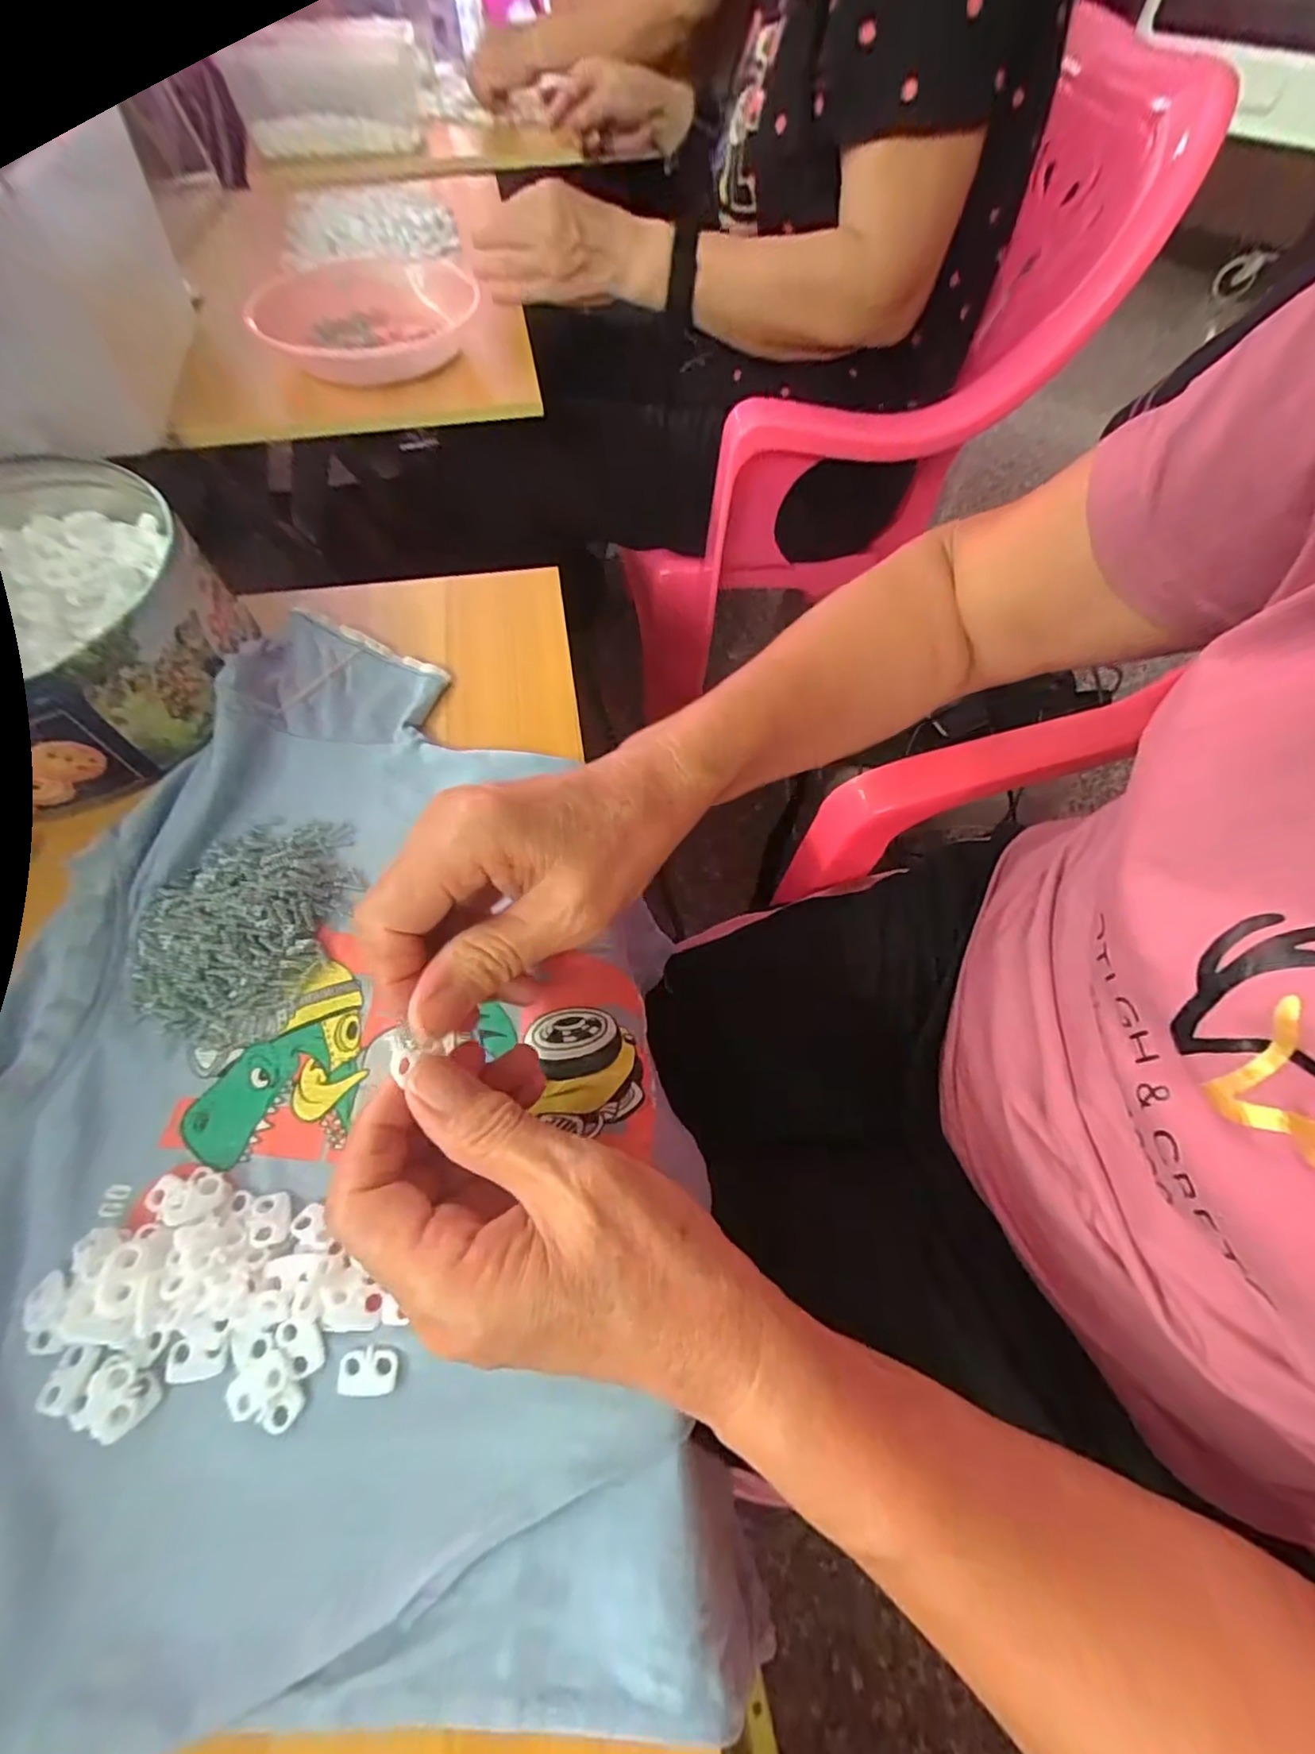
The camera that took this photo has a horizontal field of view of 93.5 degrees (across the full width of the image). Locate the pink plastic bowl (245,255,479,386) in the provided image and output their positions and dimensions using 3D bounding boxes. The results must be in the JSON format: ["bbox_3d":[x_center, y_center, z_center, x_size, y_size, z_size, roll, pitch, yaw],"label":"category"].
[{"bbox_3d":[-0.254,-0.503,0.562,0.168,0.051,0.190,-2,61,-4],"label":"pink plastic bowl"}]

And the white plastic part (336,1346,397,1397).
[{"bbox_3d":[-0.095,0.162,0.202,0.019,0.004,0.013,3,60,1],"label":"white plastic part"}]

